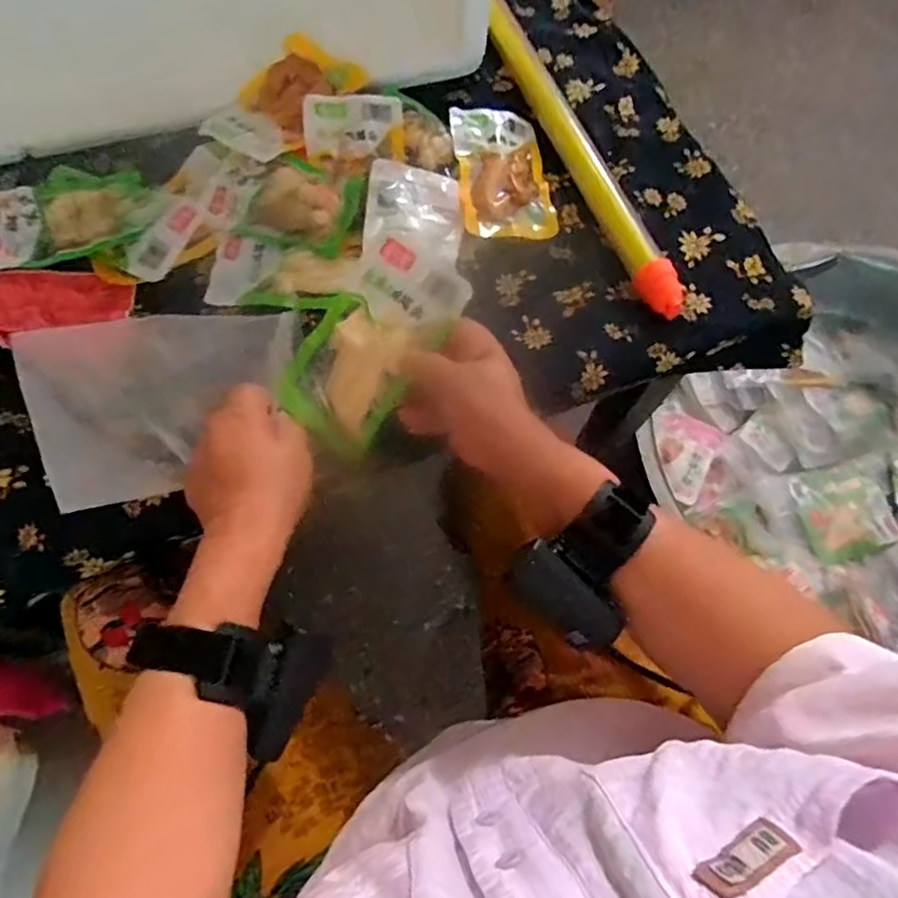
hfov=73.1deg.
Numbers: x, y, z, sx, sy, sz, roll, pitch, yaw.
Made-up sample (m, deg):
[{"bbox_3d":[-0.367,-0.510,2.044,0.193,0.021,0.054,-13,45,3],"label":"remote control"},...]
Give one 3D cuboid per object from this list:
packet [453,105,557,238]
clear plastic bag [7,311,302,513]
[{"bbox_3d":[0.046,-0.243,0.528,0.077,0.013,0.143,-5,67,-4],"label":"packet"},{"bbox_3d":[-0.184,-0.035,0.406,0.171,0.021,0.117,-14,86,-16],"label":"clear plastic bag"}]

